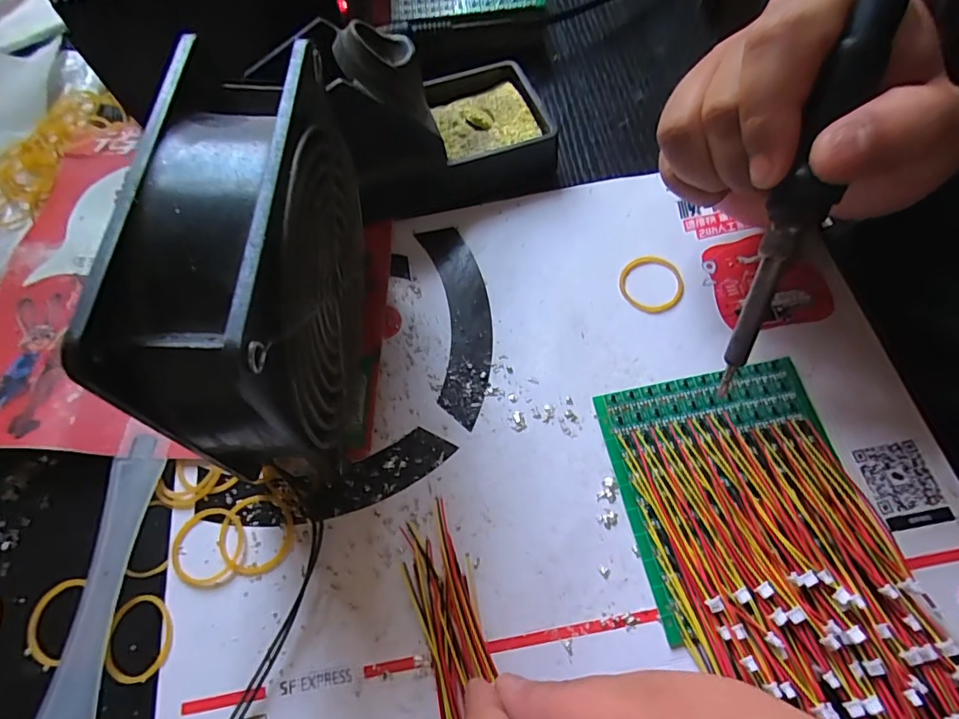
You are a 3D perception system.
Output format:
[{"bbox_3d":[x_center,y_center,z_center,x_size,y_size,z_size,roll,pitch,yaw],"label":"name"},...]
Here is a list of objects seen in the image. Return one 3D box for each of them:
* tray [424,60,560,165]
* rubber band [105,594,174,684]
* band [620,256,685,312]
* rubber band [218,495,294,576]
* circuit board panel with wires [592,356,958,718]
[{"bbox_3d":[0.003,-0.136,0.291,0.059,0.024,0.068,-21,66,-8],"label":"tray"},{"bbox_3d":[-0.131,0.108,0.198,0.026,0.004,0.030,-4,65,0],"label":"rubber band"},{"bbox_3d":[0.086,-0.038,0.254,0.031,0.004,0.032,-1,65,2],"label":"band"},{"bbox_3d":[-0.093,0.072,0.211,0.030,0.004,0.032,-14,66,-5],"label":"rubber band"},{"bbox_3d":[0.112,0.071,0.198,0.092,0.017,0.144,-11,65,-3],"label":"circuit board panel with wires"}]

